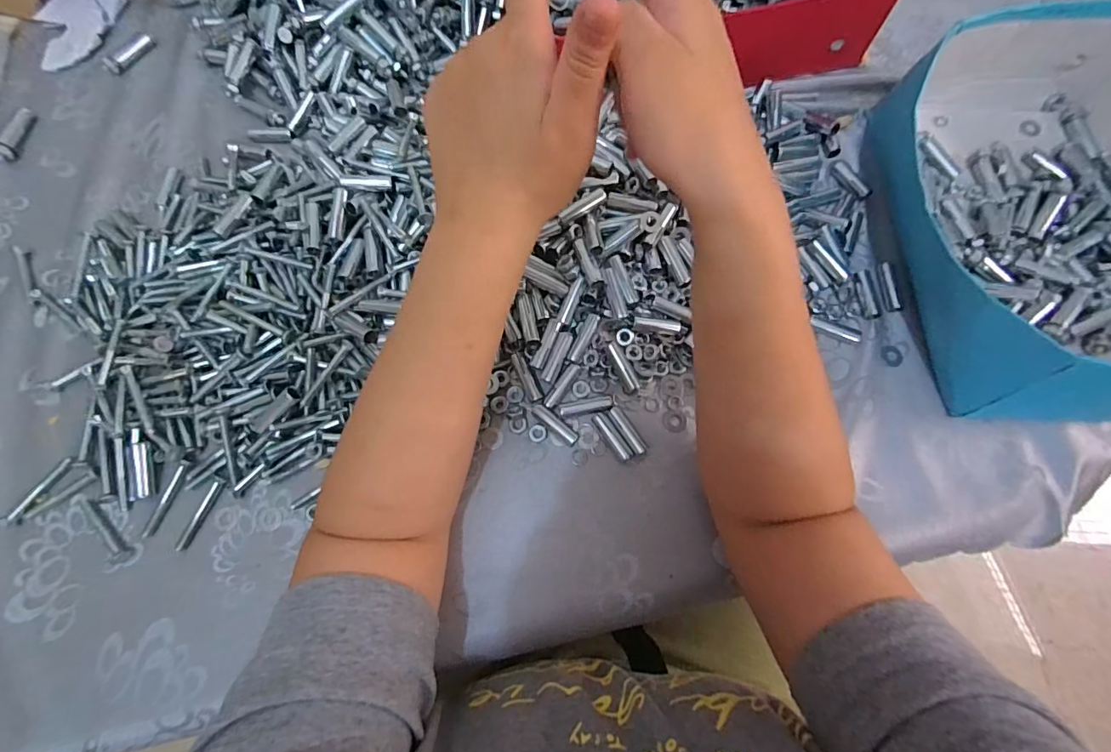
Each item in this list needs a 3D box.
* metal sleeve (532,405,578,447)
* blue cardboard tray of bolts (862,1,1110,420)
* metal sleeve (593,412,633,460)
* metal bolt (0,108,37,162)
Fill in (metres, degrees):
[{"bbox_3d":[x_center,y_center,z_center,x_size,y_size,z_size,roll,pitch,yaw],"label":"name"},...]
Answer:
[{"bbox_3d":[0.000,0.036,0.352,0.040,0.007,0.011,41,78,11],"label":"metal sleeve"},{"bbox_3d":[0.382,-0.125,0.351,0.247,0.090,0.304,0,74,0],"label":"blue cardboard tray of bolts"},{"bbox_3d":[0.042,0.044,0.349,0.009,0.008,0.040,-33,77,-9],"label":"metal sleeve"},{"bbox_3d":[-0.483,-0.217,0.426,0.015,0.009,0.053,10,74,3],"label":"metal bolt"}]

